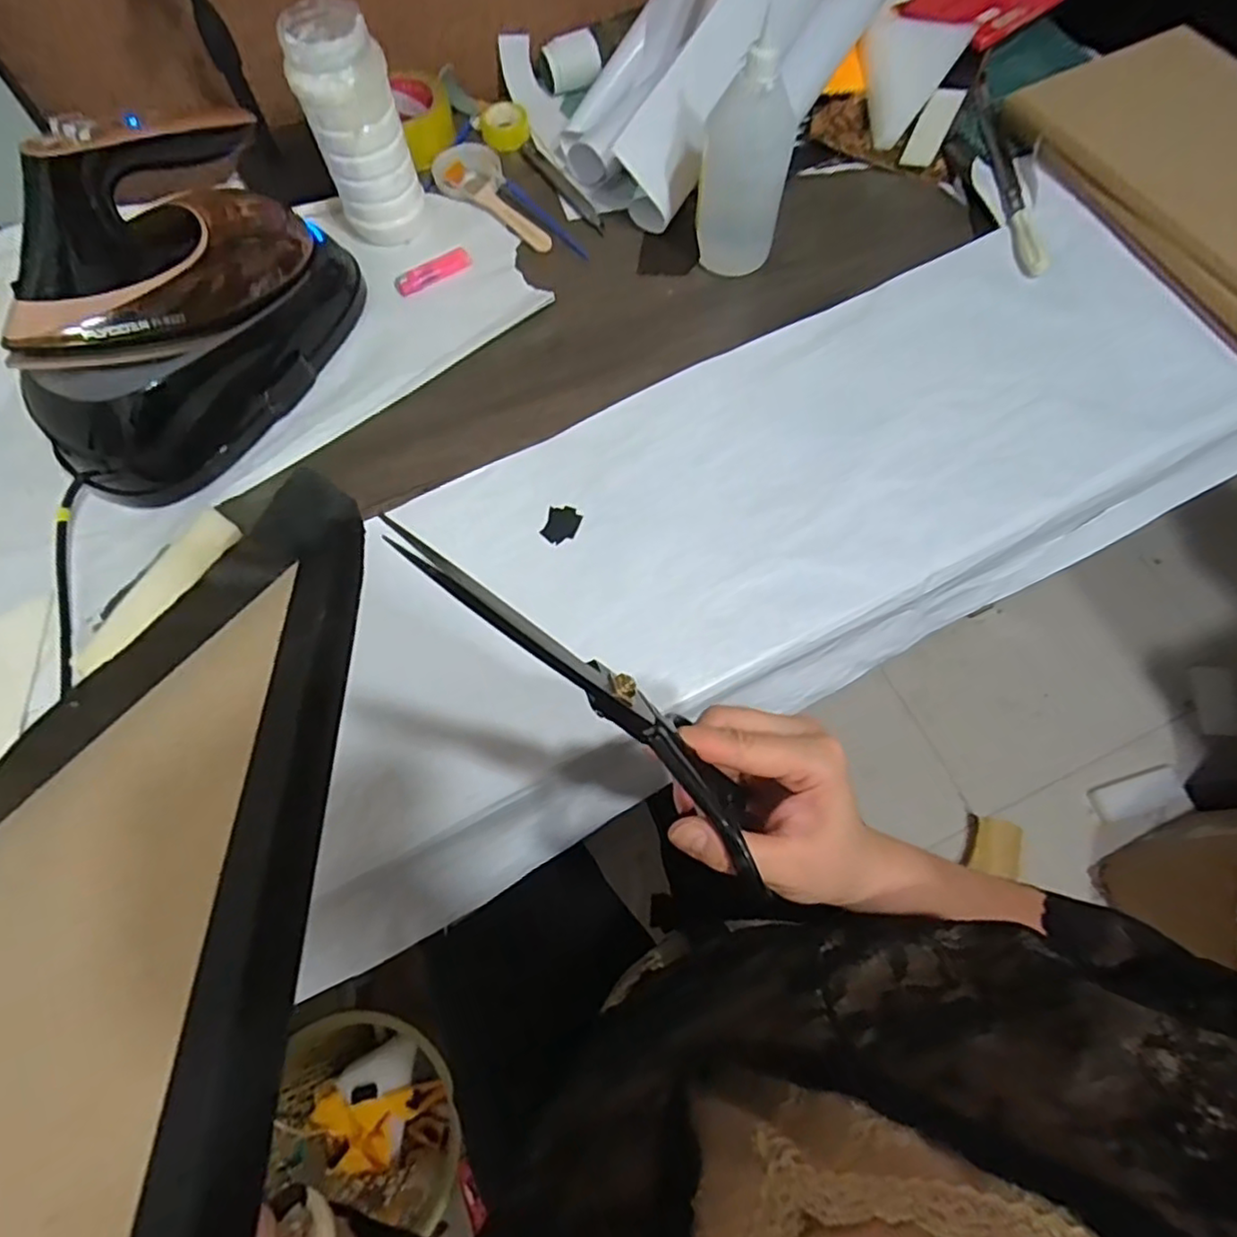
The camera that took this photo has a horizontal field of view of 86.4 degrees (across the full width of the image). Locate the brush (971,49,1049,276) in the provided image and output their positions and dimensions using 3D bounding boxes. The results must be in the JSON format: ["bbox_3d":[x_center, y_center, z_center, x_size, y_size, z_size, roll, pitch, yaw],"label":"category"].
[{"bbox_3d":[0.402,-0.474,0.688,0.026,0.020,0.324,2,68,1],"label":"brush"}]

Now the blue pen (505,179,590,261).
[{"bbox_3d":[-0.072,-0.404,0.666,0.013,0.011,0.128,-39,73,-14],"label":"blue pen"}]

